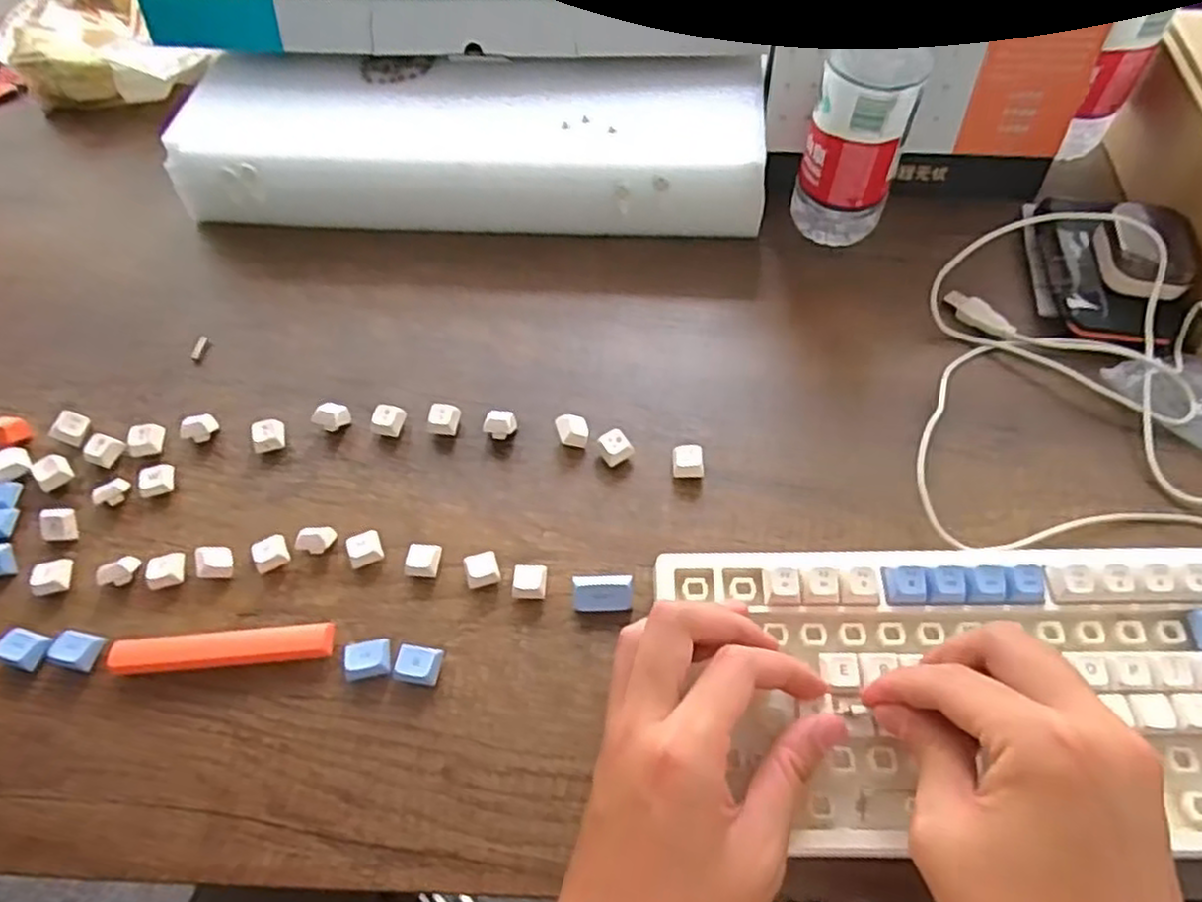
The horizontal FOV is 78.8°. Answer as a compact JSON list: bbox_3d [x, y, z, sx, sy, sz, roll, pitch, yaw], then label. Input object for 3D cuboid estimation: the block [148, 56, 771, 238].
[{"bbox_3d":[-0.098,-0.232,0.567,0.440,0.064,0.148,4,58,5],"label":"block"}]

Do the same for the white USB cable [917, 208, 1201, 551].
[{"bbox_3d":[0.278,-0.062,0.449,0.189,0.047,0.250,1,58,4],"label":"white USB cable"}]

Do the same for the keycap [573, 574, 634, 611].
[{"bbox_3d":[0.001,0.078,0.393,0.030,0.015,0.017,1,58,4],"label":"keycap"}]

